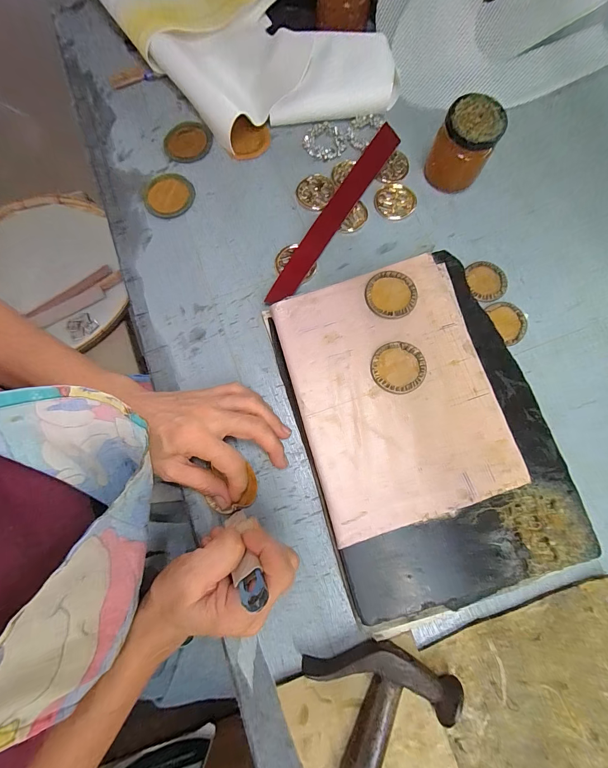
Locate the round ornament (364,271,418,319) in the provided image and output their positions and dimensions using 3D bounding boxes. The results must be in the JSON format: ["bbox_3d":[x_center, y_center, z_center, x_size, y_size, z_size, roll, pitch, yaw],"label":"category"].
[{"bbox_3d":[0.082,-0.083,0.303,0.046,0.004,0.045,0,77,1],"label":"round ornament"}]

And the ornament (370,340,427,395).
[{"bbox_3d":[0.085,-0.015,0.289,0.046,0.004,0.047,0,77,1],"label":"ornament"}]

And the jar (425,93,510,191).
[{"bbox_3d":[0.174,-0.258,0.356,0.058,0.072,0.058,0,77,1],"label":"jar"}]

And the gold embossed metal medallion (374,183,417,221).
[{"bbox_3d":[0.107,-0.212,0.377,0.047,0.005,0.042,11,78,3],"label":"gold embossed metal medallion"}]

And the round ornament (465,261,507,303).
[{"bbox_3d":[0.200,-0.112,0.354,0.043,0.006,0.046,0,77,1],"label":"round ornament"}]

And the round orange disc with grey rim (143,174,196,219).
[{"bbox_3d":[-0.160,-0.224,0.384,0.058,0.004,0.058,0,77,1],"label":"round orange disc with grey rim"}]

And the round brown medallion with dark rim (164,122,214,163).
[{"bbox_3d":[-0.143,-0.300,0.400,0.057,0.004,0.055,0,77,1],"label":"round brown medallion with dark rim"}]

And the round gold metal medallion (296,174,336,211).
[{"bbox_3d":[0.013,-0.228,0.381,0.040,0.004,0.048,32,80,7],"label":"round gold metal medallion"}]

